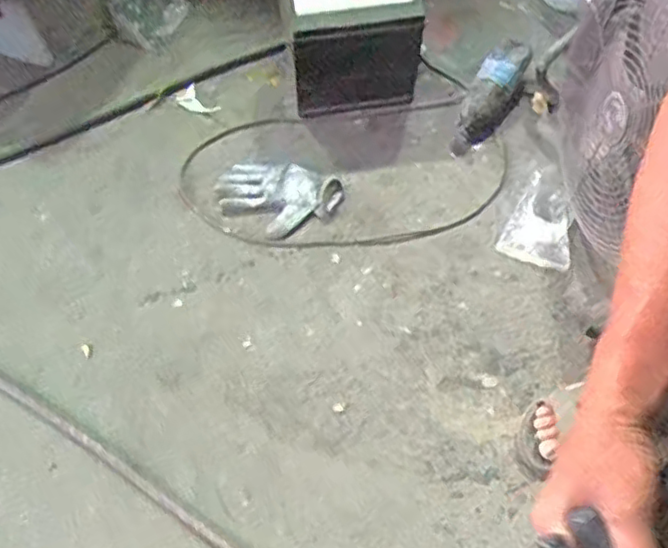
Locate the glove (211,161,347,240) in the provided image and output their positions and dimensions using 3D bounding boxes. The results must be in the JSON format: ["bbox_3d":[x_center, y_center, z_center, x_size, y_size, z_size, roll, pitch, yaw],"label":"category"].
[{"bbox_3d":[-0.096,-0.129,1.123,0.198,0.025,0.134,20,65,8],"label":"glove"}]

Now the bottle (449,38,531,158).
[{"bbox_3d":[0.282,-0.318,1.203,0.085,0.072,0.245,26,66,11],"label":"bottle"}]

